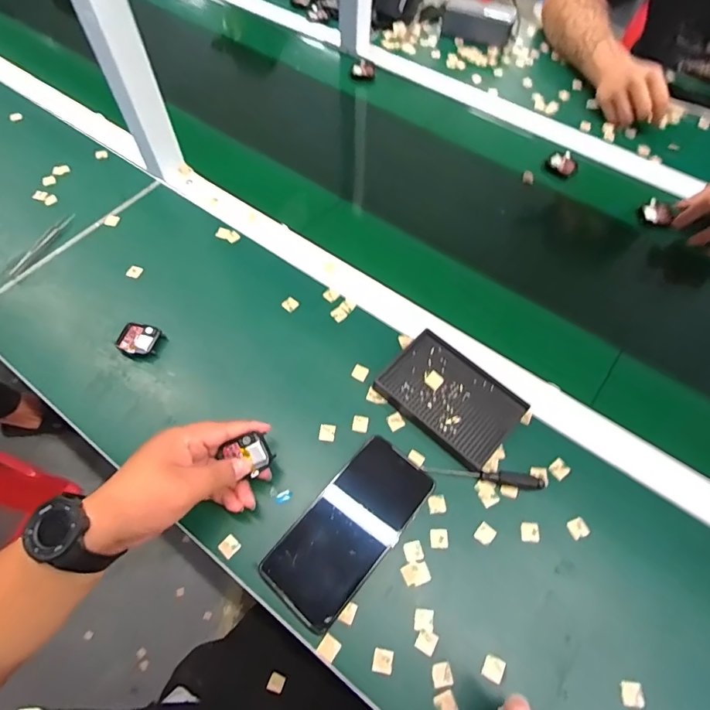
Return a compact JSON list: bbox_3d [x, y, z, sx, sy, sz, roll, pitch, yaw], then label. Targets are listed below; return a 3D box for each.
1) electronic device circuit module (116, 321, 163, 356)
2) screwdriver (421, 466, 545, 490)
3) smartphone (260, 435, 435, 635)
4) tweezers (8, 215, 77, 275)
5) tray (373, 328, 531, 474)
[{"bbox_3d":[-0.245,-0.017,0.495,0.041,0.014,0.039,11,61,4],"label":"electronic device circuit module"},{"bbox_3d":[0.124,0.115,0.423,0.114,0.014,0.012,10,61,4],"label":"screwdriver"},{"bbox_3d":[-0.004,0.155,0.398,0.079,0.016,0.160,36,66,17],"label":"smartphone"},{"bbox_3d":[-0.397,-0.142,0.557,0.013,0.004,0.108,21,62,9],"label":"tweezers"},{"bbox_3d":[0.100,0.044,0.459,0.135,0.021,0.089,40,67,18],"label":"tray"}]

